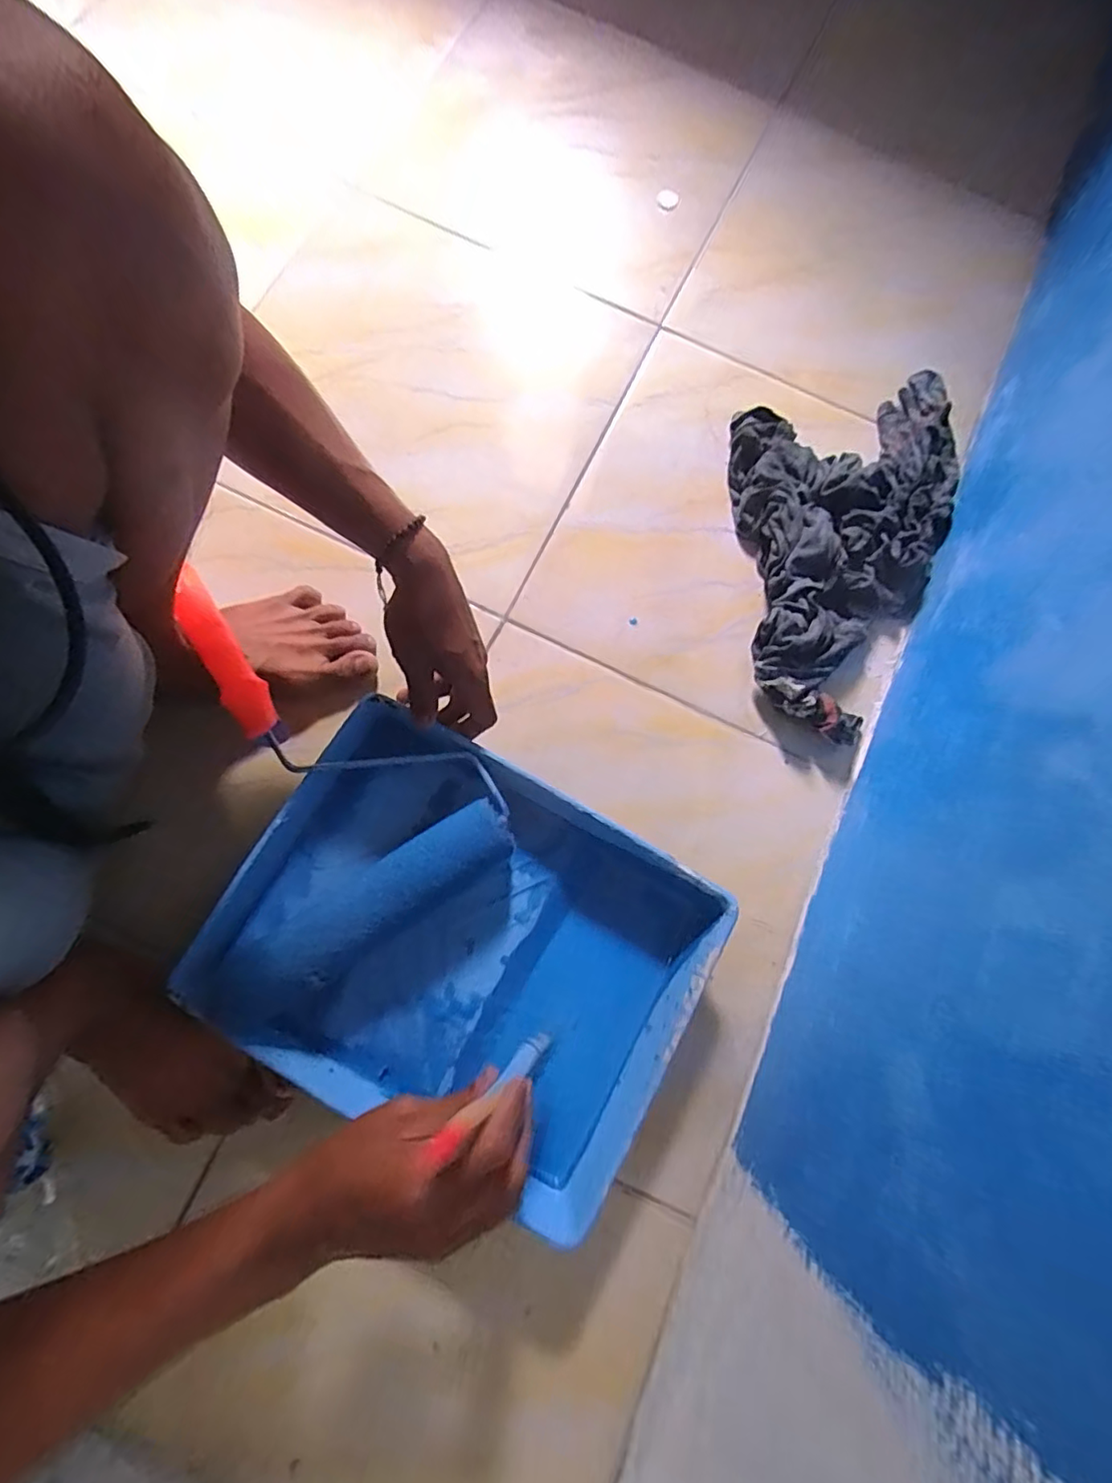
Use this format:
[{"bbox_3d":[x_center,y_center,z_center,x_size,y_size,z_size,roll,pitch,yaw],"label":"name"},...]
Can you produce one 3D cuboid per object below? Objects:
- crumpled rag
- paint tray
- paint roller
[{"bbox_3d":[0.313,-0.198,0.592,0.250,0.041,0.386,-4,79,-1],"label":"crumpled rag"},{"bbox_3d":[-0.073,0.158,0.466,0.349,0.071,0.268,29,80,6],"label":"paint tray"},{"bbox_3d":[-0.208,0.028,0.475,0.325,0.093,0.219,44,80,6],"label":"paint roller"}]

